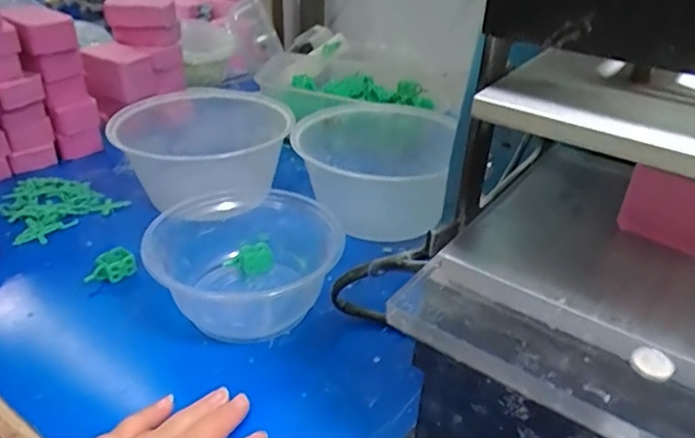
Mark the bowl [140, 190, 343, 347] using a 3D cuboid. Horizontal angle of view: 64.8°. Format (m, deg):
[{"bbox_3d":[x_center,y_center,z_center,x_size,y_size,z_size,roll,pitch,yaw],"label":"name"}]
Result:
[{"bbox_3d":[-0.077,0.025,0.423,0.128,0.059,0.144,-1,32,-3],"label":"bowl"}]

